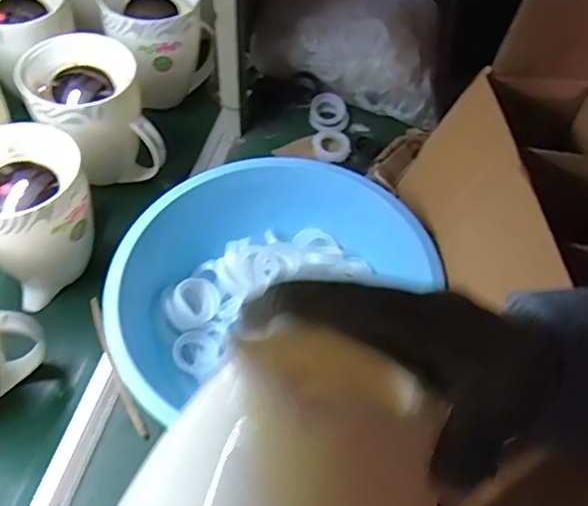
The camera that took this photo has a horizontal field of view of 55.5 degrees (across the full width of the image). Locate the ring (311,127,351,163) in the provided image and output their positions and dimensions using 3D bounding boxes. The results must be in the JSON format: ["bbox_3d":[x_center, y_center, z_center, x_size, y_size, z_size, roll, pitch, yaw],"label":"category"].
[{"bbox_3d":[0.060,-0.186,0.945,0.061,0.020,0.072,-5,56,-8],"label":"ring"}]

